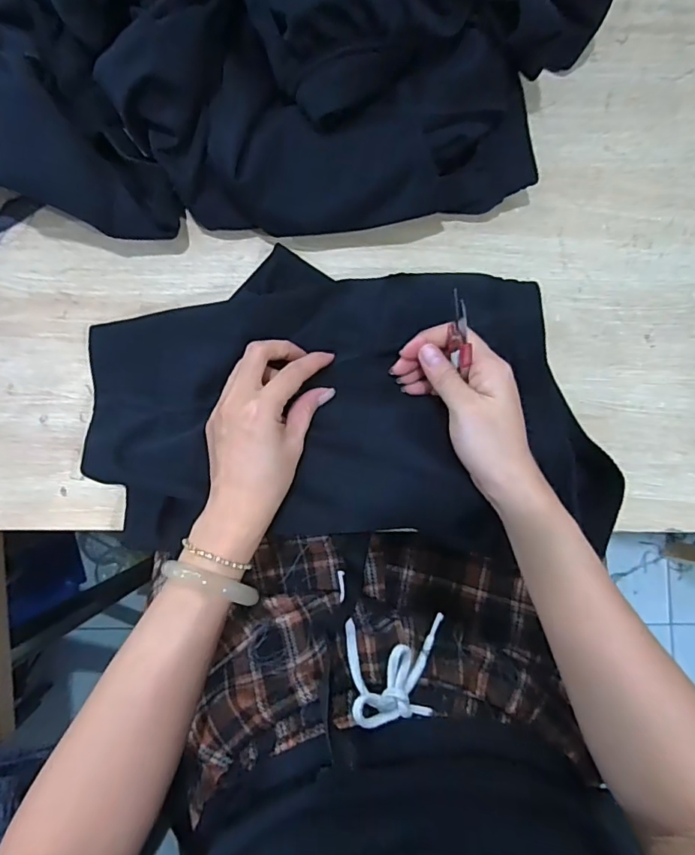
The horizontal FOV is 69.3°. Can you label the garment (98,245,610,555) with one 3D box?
[{"bbox_3d":[-0.001,-0.018,0.395,0.391,0.034,0.214,1,86,-2],"label":"garment"}]

